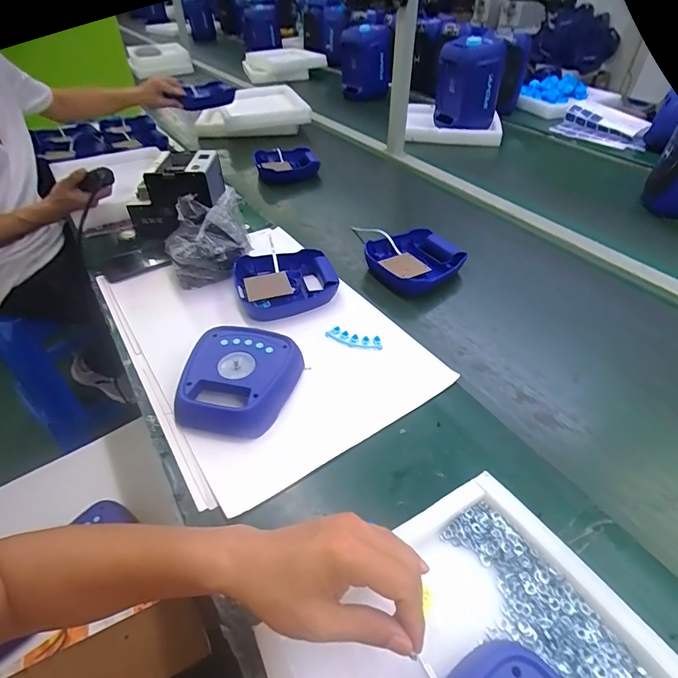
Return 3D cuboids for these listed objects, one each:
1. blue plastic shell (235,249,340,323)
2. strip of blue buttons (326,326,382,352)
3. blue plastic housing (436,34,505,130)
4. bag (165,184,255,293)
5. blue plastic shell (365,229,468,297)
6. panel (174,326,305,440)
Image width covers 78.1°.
[{"bbox_3d":[-0.093,-0.097,0.771,0.183,0.060,0.152,-12,44,-12],"label":"blue plastic shell"},{"bbox_3d":[0.024,0.001,0.678,0.091,0.007,0.029,13,66,15],"label":"strip of blue buttons"},{"bbox_3d":[0.409,-0.810,1.320,0.199,0.222,0.112,11,44,13],"label":"blue plastic housing"},{"bbox_3d":[-0.251,-0.190,0.796,0.147,0.119,0.139,-18,46,-17],"label":"bag"},{"bbox_3d":[0.150,-0.156,0.842,0.186,0.070,0.128,-11,44,-10],"label":"blue plastic shell"},{"bbox_3d":[-0.138,0.053,0.589,0.155,0.041,0.163,3,43,4],"label":"panel"}]

